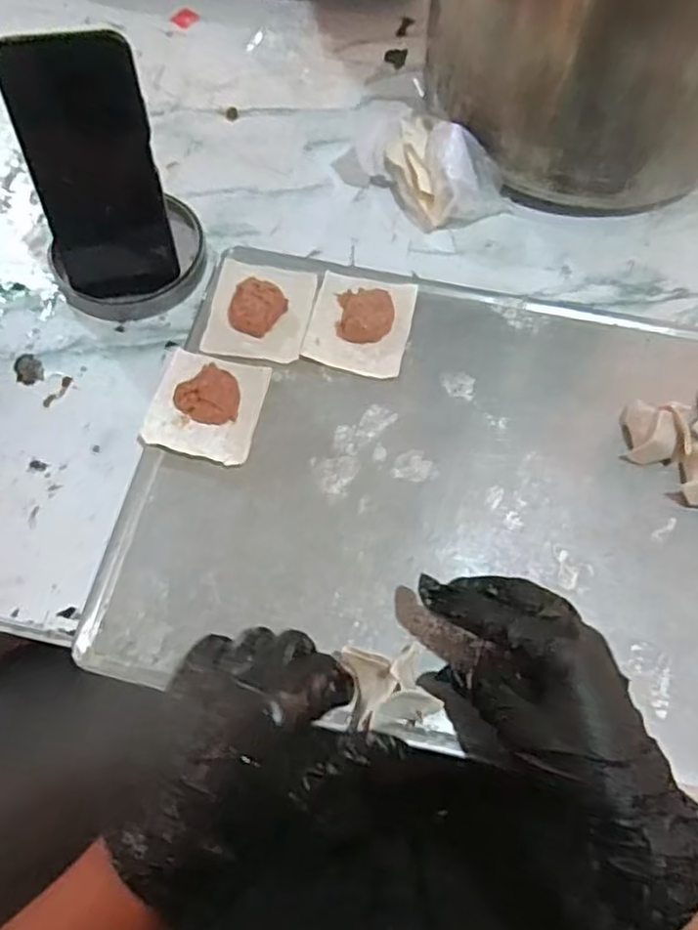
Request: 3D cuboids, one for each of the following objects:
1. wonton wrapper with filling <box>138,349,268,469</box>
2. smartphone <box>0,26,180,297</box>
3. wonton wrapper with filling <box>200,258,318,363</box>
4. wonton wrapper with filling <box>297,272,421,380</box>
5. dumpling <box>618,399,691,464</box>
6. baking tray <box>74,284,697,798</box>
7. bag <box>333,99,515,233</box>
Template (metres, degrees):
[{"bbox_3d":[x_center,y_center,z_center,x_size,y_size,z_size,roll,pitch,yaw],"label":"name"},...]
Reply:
[{"bbox_3d":[-0.096,-0.042,0.467,0.071,0.014,0.074,12,63,6],"label":"wonton wrapper with filling"},{"bbox_3d":[-0.162,-0.188,0.451,0.077,0.160,0.006,-22,46,-21],"label":"smartphone"},{"bbox_3d":[-0.066,-0.113,0.504,0.071,0.021,0.080,9,63,4],"label":"wonton wrapper with filling"},{"bbox_3d":[0.008,-0.107,0.498,0.070,0.026,0.077,12,63,6],"label":"wonton wrapper with filling"},{"bbox_3d":[0.203,-0.022,0.456,0.039,0.034,0.038,6,62,3],"label":"dumpling"},{"bbox_3d":[0.095,0.011,0.443,0.433,0.030,0.315,11,63,5],"label":"baking tray"},{"bbox_3d":[0.051,-0.251,0.558,0.087,0.047,0.147,-31,67,-16],"label":"bag"}]

